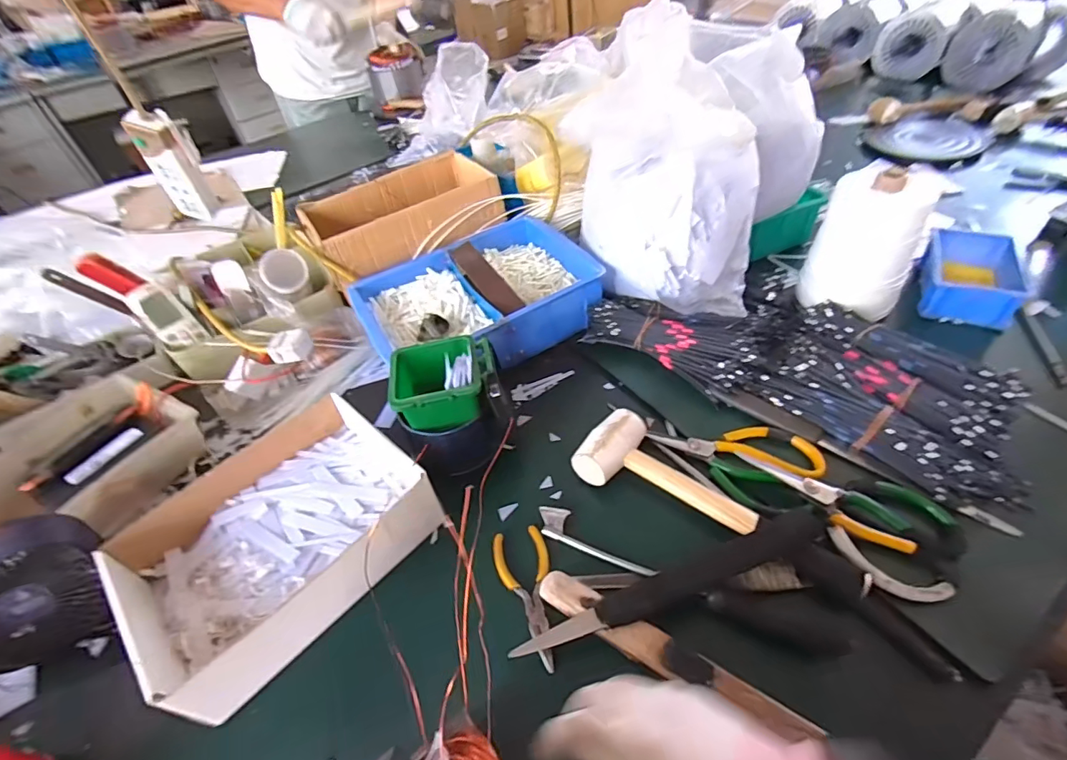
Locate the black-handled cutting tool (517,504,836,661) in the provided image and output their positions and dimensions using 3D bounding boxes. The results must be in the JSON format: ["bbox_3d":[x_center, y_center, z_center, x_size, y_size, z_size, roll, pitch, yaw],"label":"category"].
[{"bbox_3d":[0.124,0.160,0.401,0.288,0.030,0.029,-18,47,-10],"label":"black-handled cutting tool"}]

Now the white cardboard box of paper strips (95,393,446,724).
[{"bbox_3d":[-0.230,0.139,0.458,0.247,0.070,0.200,-38,53,-26],"label":"white cardboard box of paper strips"}]

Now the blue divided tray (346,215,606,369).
[{"bbox_3d":[-0.076,-0.109,0.662,0.297,0.104,0.223,-23,48,-14],"label":"blue divided tray"}]

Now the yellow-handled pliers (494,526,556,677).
[{"bbox_3d":[-0.005,0.186,0.426,0.048,0.008,0.120,-11,46,-3],"label":"yellow-handled pliers"}]

